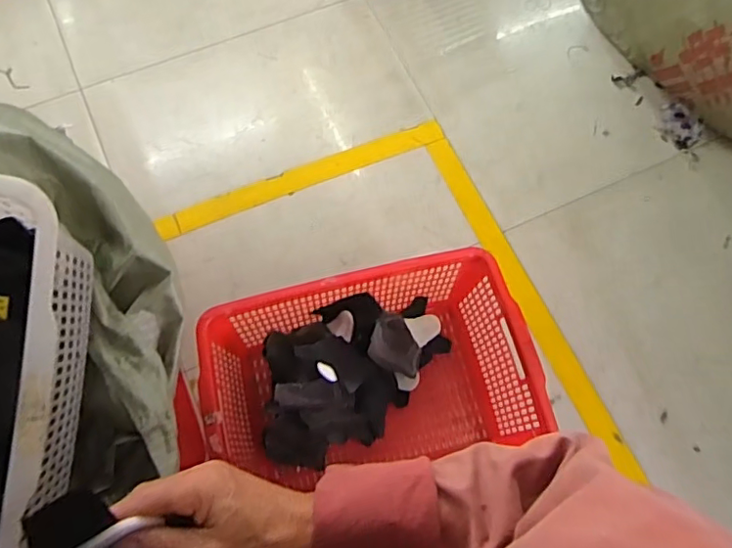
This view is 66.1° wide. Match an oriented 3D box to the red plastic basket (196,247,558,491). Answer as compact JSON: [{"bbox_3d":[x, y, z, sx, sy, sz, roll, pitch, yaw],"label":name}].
[{"bbox_3d":[0.000,0.180,1.120,0.581,0.251,0.331,-9,72,-5],"label":"red plastic basket"}]

